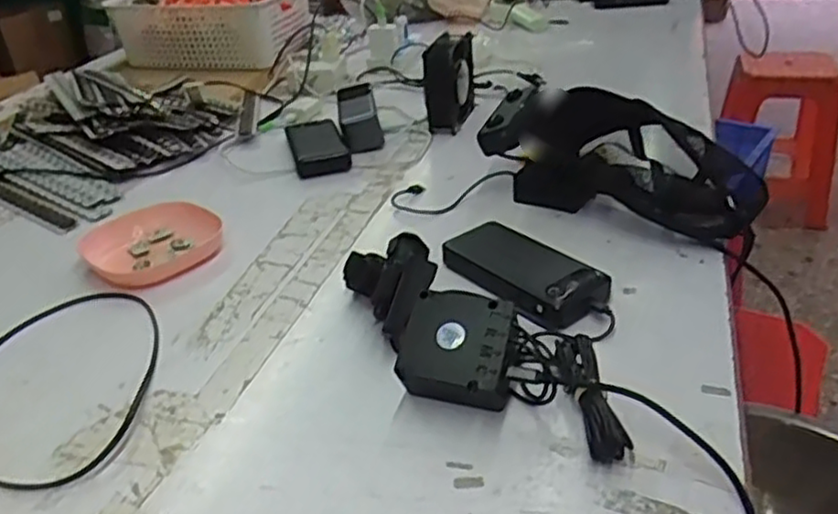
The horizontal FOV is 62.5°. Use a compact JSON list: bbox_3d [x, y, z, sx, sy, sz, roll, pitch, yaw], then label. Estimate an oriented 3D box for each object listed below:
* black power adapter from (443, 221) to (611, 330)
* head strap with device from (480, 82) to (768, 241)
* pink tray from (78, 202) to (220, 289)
[{"bbox_3d":[0.100,0.013,0.645,0.078,0.028,0.165,-25,36,-28],"label":"black power adapter"},{"bbox_3d":[0.215,-0.111,0.742,0.283,0.099,0.120,19,40,35],"label":"head strap with device"},{"bbox_3d":[-0.288,-0.016,0.752,0.134,0.022,0.136,-23,36,-26],"label":"pink tray"}]

